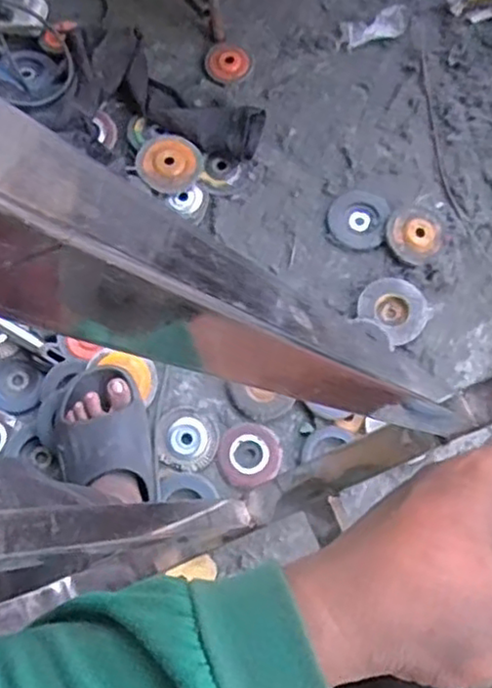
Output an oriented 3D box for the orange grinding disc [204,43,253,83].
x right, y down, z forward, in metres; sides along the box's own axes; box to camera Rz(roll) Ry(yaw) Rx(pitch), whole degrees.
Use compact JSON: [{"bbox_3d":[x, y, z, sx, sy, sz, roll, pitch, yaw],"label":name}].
[{"bbox_3d":[-0.030,-0.453,1.067,0.071,0.011,0.069,0,73,1],"label":"orange grinding disc"}]

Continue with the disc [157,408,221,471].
[{"bbox_3d":[-0.080,0.130,0.898,0.083,0.013,0.080,0,73,1],"label":"disc"}]

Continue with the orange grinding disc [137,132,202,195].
[{"bbox_3d":[-0.117,-0.274,1.005,0.088,0.016,0.094,0,73,1],"label":"orange grinding disc"}]

